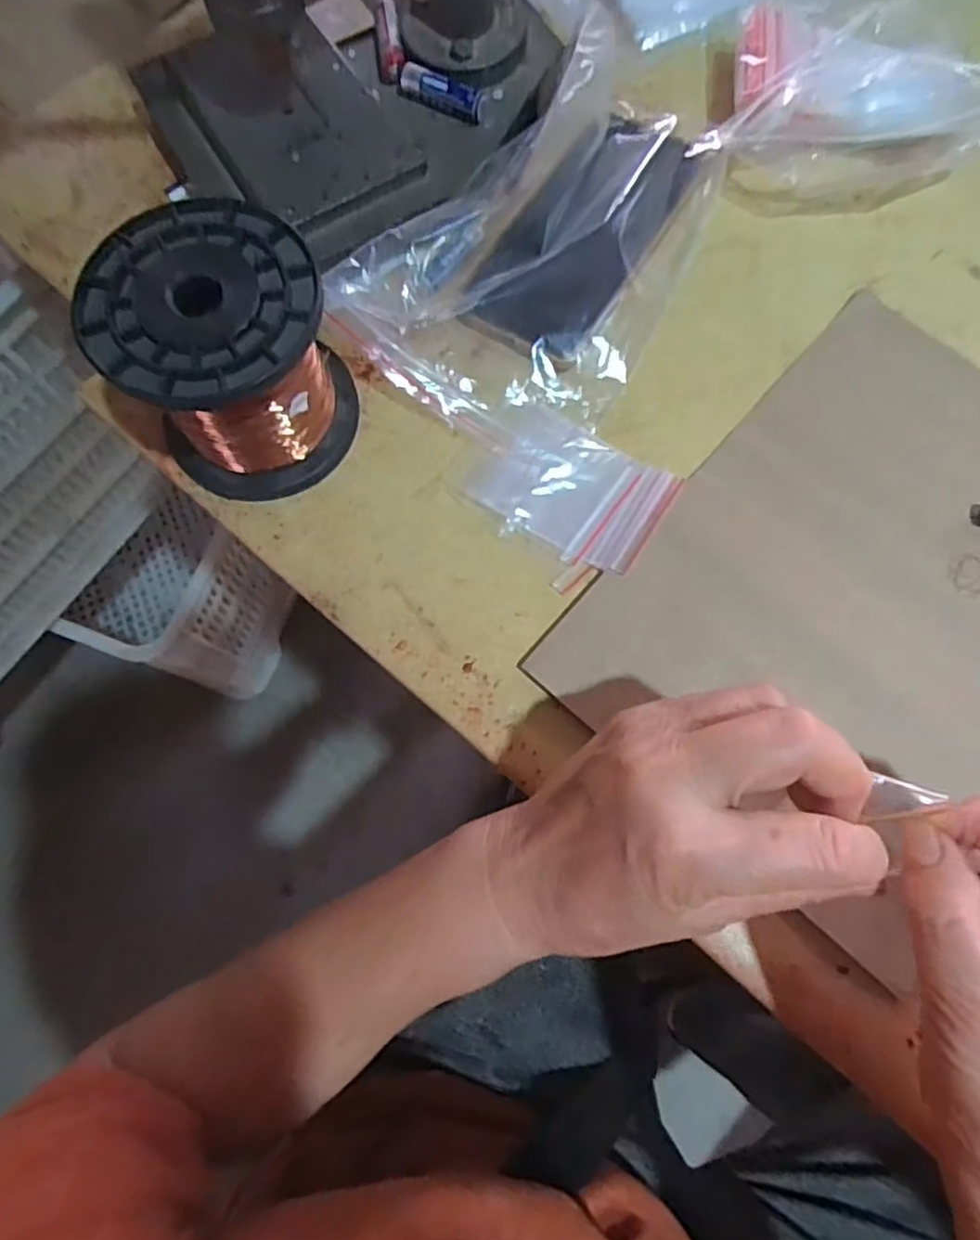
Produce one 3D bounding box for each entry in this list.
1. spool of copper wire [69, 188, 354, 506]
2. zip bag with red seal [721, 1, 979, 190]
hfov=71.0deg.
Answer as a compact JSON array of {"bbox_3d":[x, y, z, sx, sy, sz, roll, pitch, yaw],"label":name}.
[{"bbox_3d":[-0.120,-0.119,0.317,0.098,0.087,0.097,-23,75,-4],"label":"spool of copper wire"},{"bbox_3d":[0.201,-0.291,0.380,0.143,0.048,0.106,3,75,3],"label":"zip bag with red seal"}]

